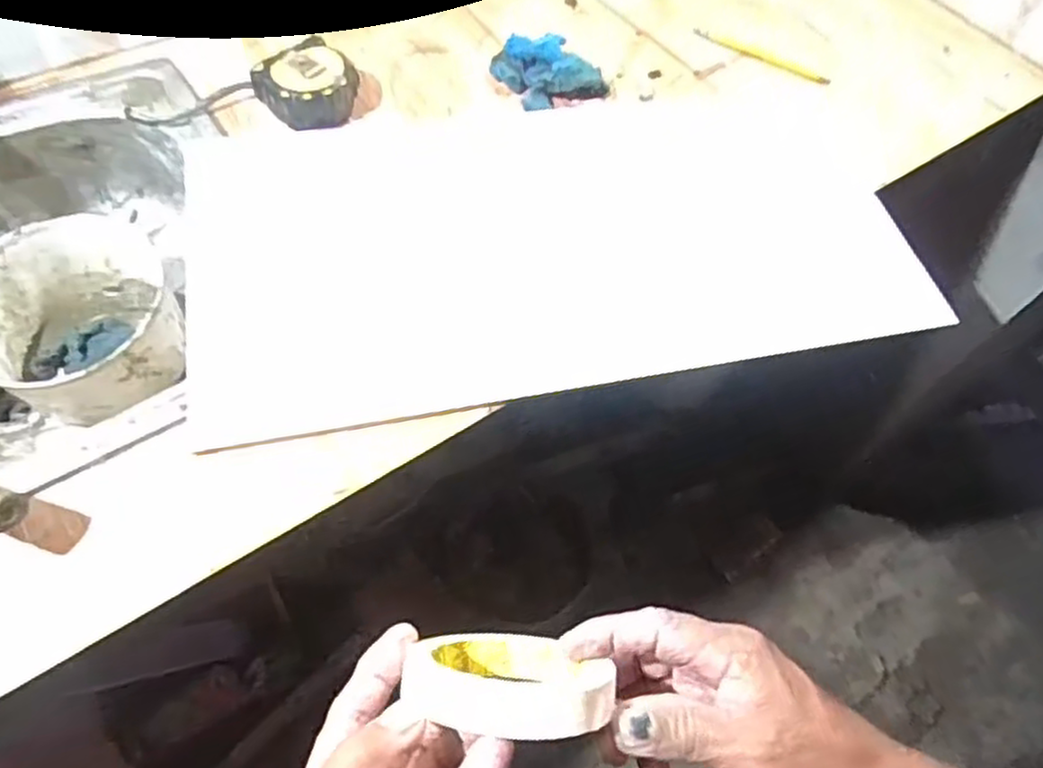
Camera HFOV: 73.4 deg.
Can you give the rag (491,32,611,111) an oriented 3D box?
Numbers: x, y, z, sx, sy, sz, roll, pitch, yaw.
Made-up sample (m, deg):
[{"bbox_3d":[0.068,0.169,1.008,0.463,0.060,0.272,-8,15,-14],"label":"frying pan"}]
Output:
[{"bbox_3d":[0.026,-0.317,0.690,0.101,0.043,0.092,-17,62,-15],"label":"rag"}]

